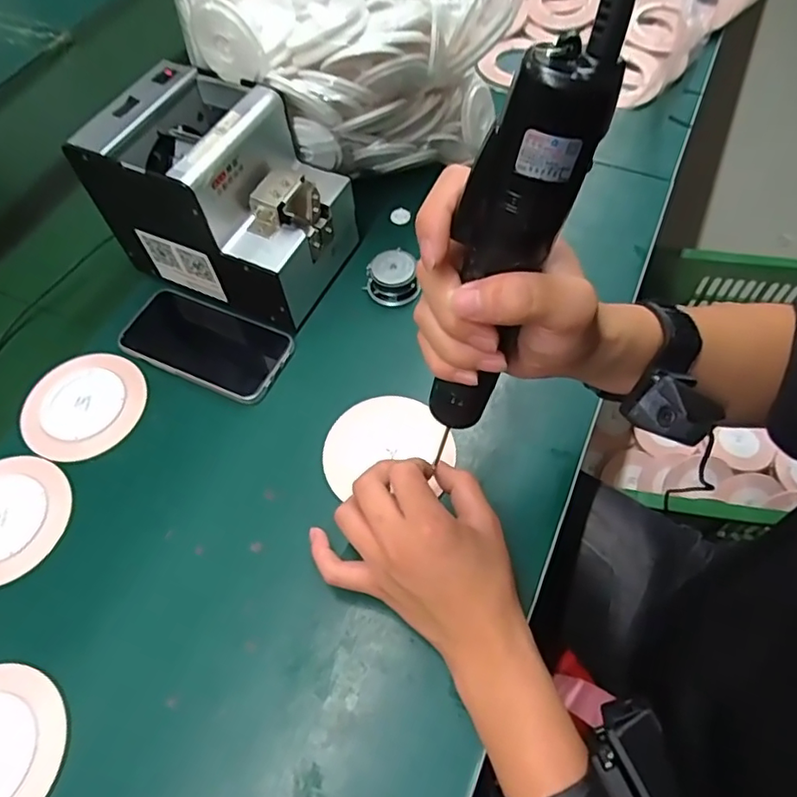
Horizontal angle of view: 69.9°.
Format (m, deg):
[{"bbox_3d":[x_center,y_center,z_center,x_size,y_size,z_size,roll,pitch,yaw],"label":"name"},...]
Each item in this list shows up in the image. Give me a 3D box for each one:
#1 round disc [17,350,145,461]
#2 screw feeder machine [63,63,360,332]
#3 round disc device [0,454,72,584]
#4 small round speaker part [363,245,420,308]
[{"bbox_3d":[-0.263,0.005,0.479,0.092,0.014,0.097,-1,60,1],"label":"round disc"},{"bbox_3d":[-0.143,-0.171,0.497,0.172,0.149,0.126,23,63,14],"label":"screw feeder machine"},{"bbox_3d":[-0.302,0.090,0.433,0.096,0.007,0.098,-1,60,1],"label":"round disc device"},{"bbox_3d":[-0.003,-0.113,0.525,0.044,0.024,0.048,-1,60,1],"label":"small round speaker part"}]

